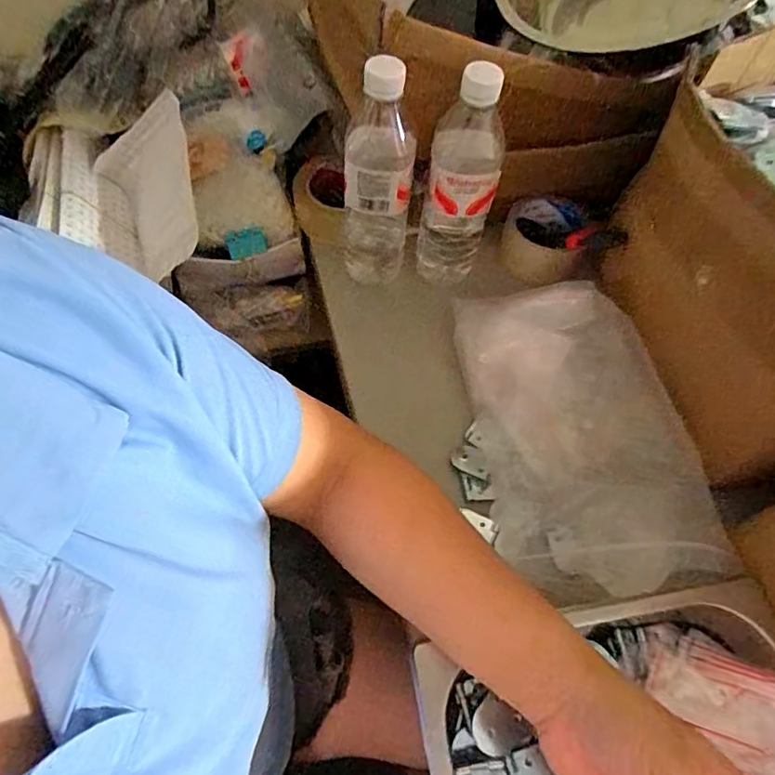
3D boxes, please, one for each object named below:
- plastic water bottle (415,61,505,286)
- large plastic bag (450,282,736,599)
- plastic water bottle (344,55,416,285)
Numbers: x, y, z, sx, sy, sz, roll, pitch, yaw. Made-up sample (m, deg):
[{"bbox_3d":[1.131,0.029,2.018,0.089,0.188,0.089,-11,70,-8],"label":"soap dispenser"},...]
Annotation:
[{"bbox_3d":[0.070,-0.193,0.518,0.067,0.216,0.065,9,60,1],"label":"plastic water bottle"},{"bbox_3d":[0.164,0.038,0.481,0.162,0.068,0.277,-3,60,-6],"label":"large plastic bag"},{"bbox_3d":[-0.010,-0.195,0.510,0.063,0.222,0.067,5,60,-1],"label":"plastic water bottle"}]

